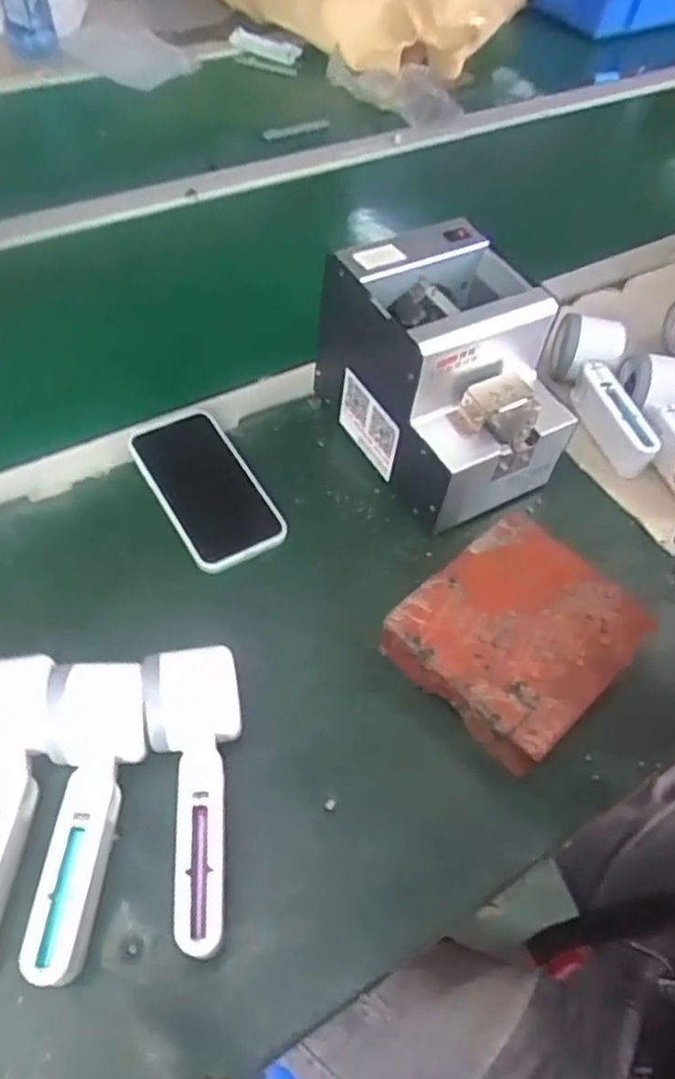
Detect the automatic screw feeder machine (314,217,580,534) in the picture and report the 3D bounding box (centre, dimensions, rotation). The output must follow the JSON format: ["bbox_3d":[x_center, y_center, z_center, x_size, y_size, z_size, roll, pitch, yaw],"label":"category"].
[{"bbox_3d":[0.092,-0.131,0.573,0.132,0.144,0.175,-24,59,-21],"label":"automatic screw feeder machine"}]

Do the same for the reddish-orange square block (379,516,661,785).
[{"bbox_3d":[0.127,0.063,0.502,0.154,0.036,0.130,-37,65,-27],"label":"reddish-orange square block"}]

